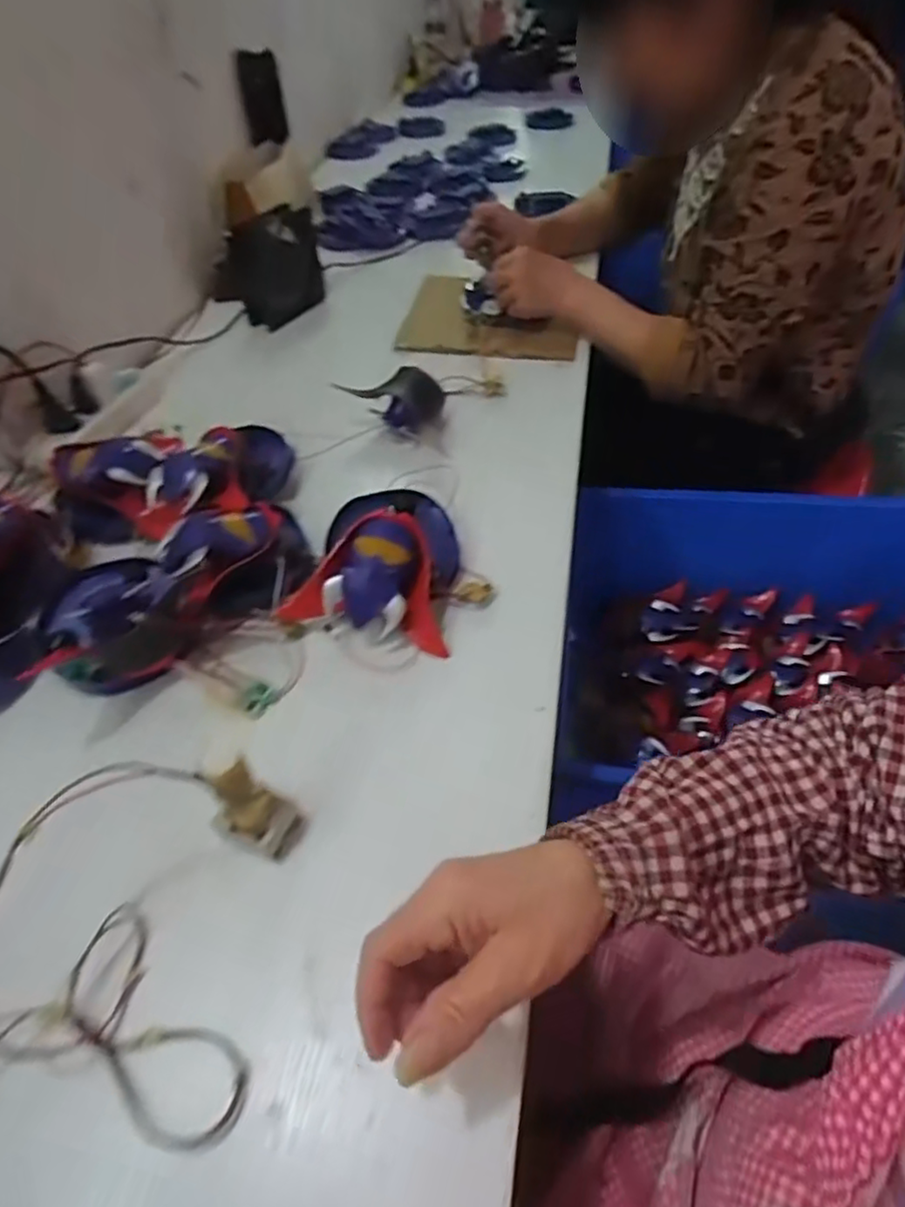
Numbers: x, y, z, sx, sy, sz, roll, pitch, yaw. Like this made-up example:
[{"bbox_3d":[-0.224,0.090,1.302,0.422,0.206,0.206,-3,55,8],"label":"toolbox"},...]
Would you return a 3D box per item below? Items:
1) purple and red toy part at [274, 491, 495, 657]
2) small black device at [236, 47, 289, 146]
[{"bbox_3d":[-0.044,-0.036,0.515,0.139,0.071,0.132,13,50,15],"label":"purple and red toy part"},{"bbox_3d":[-0.301,-0.801,1.029,0.070,0.129,0.021,-25,71,-19],"label":"small black device"}]

